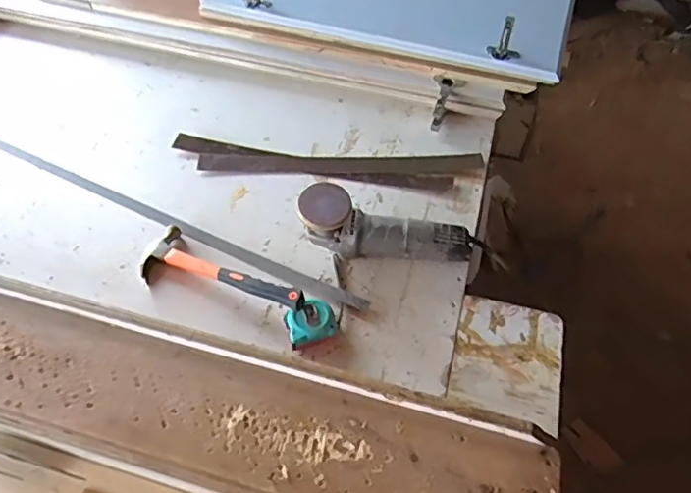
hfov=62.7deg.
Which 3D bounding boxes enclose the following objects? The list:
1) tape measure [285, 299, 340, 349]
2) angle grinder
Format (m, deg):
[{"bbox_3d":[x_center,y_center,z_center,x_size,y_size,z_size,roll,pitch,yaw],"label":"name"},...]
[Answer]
[{"bbox_3d":[-0.049,0.105,0.789,0.066,0.034,0.062,-18,54,-14],"label":"tape measure"},{"bbox_3d":[0.065,-0.016,0.840,0.266,0.114,0.082,8,52,5],"label":"angle grinder"}]

